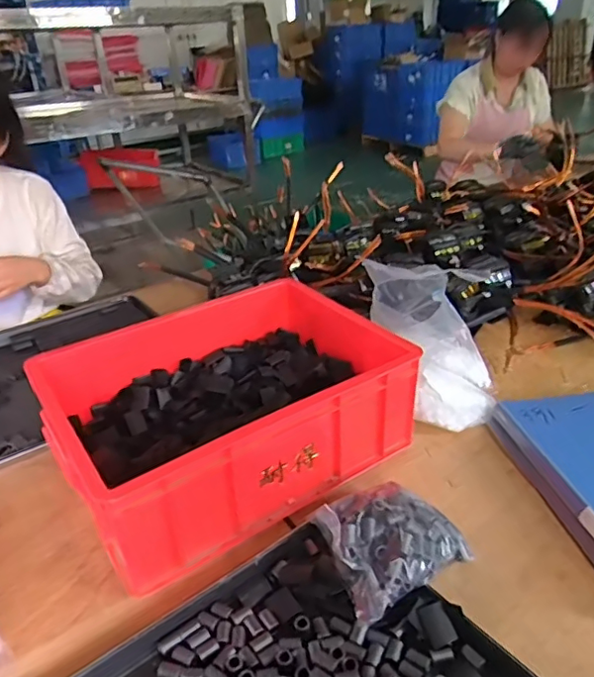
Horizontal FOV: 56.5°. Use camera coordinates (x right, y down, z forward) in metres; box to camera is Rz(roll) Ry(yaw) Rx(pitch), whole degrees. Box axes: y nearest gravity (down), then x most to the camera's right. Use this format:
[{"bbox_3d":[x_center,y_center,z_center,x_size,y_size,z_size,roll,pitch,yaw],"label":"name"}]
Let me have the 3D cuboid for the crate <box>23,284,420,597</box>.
[{"bbox_3d":[-0.099,0.081,0.722,0.400,0.141,0.316,-21,34,-29],"label":"crate"}]

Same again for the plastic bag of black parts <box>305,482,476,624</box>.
[{"bbox_3d":[0.089,0.205,0.562,0.144,0.060,0.109,-23,35,-32],"label":"plastic bag of black parts"}]

